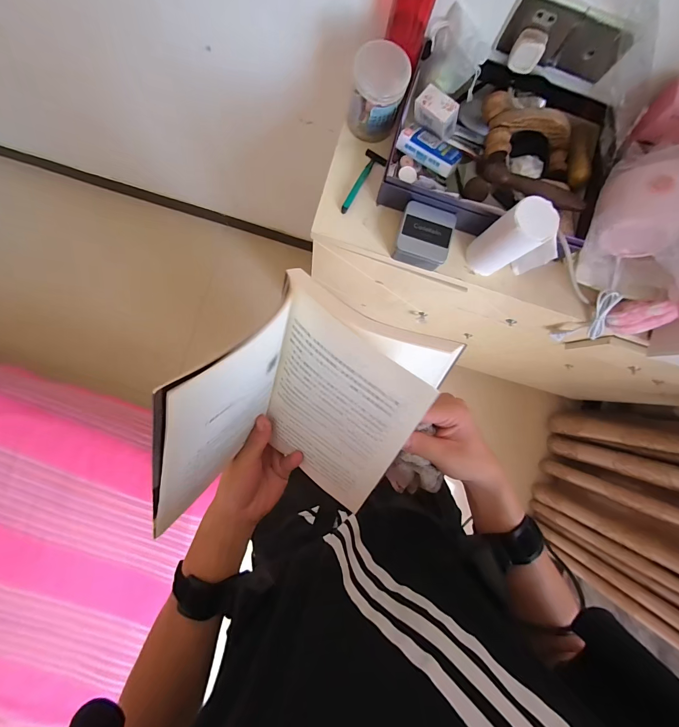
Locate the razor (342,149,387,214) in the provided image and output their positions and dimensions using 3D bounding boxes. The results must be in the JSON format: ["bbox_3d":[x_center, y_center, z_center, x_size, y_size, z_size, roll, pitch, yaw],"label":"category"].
[{"bbox_3d":[0.043,-0.309,0.567,0.038,0.013,0.120,23,85,-3],"label":"razor"}]

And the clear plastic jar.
[{"bbox_3d":[0.060,-0.435,0.541,0.086,0.113,0.079,17,85,-4],"label":"clear plastic jar"}]

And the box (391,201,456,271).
[{"bbox_3d":[0.143,-0.208,0.547,0.101,0.046,0.095,13,86,-4],"label":"box"}]

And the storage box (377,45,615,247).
[{"bbox_3d":[0.248,-0.350,0.548,0.311,0.085,0.246,15,86,-4],"label":"storage box"}]

